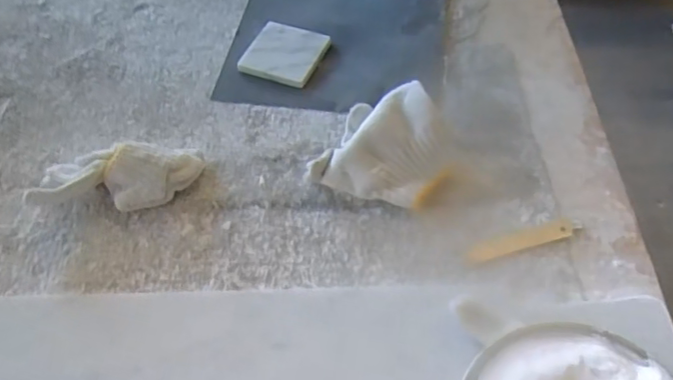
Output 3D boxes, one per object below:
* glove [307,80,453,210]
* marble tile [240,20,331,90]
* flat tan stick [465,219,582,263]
[{"bbox_3d":[0.048,-0.044,0.510,0.111,0.056,0.105,15,57,12],"label":"glove"},{"bbox_3d":[-0.055,-0.146,0.612,0.076,0.015,0.077,18,57,14],"label":"marble tile"},{"bbox_3d":[0.158,0.041,0.477,0.102,0.004,0.018,-16,56,-9],"label":"flat tan stick"}]

